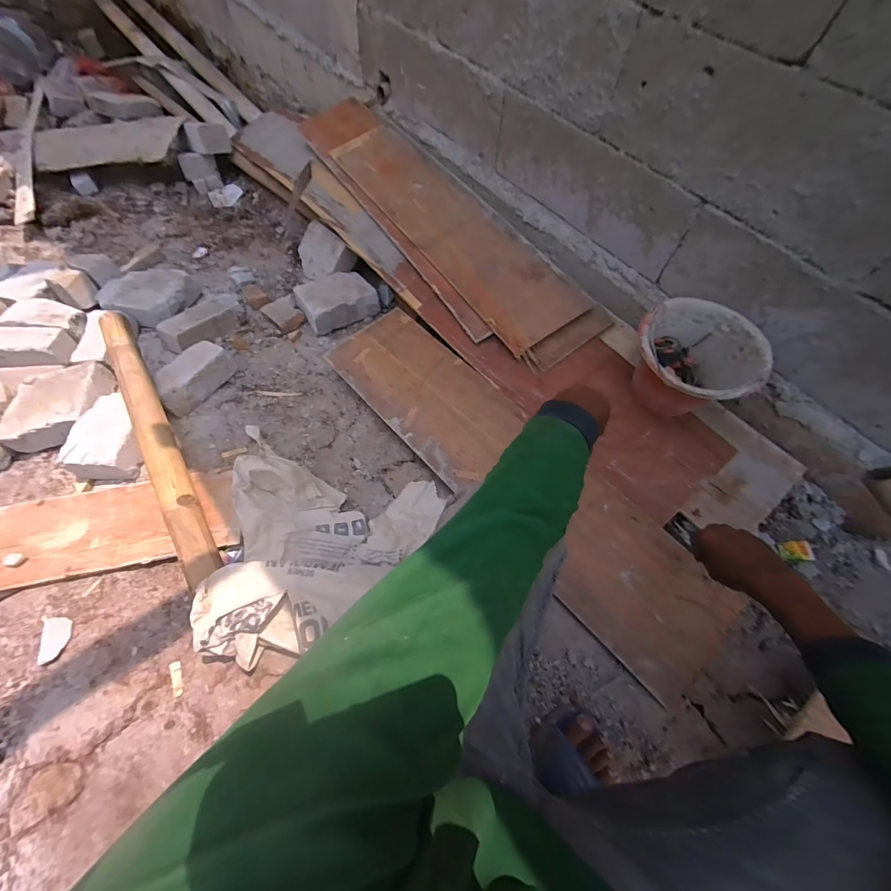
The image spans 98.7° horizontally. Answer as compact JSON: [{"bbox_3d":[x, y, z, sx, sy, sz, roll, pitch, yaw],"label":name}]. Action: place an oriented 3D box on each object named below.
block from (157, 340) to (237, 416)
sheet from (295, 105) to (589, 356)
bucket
[{"bbox_3d":[-0.668,-0.180,1.007,0.128,0.077,0.201,30,63,11],"label":"block"},{"bbox_3d":[-0.082,-0.740,1.177,0.279,0.030,1.237,-34,70,-5],"label":"sheet"},{"bbox_3d":[0.538,-0.166,0.868,0.262,0.184,0.253,2,61,-4],"label":"bucket"}]

